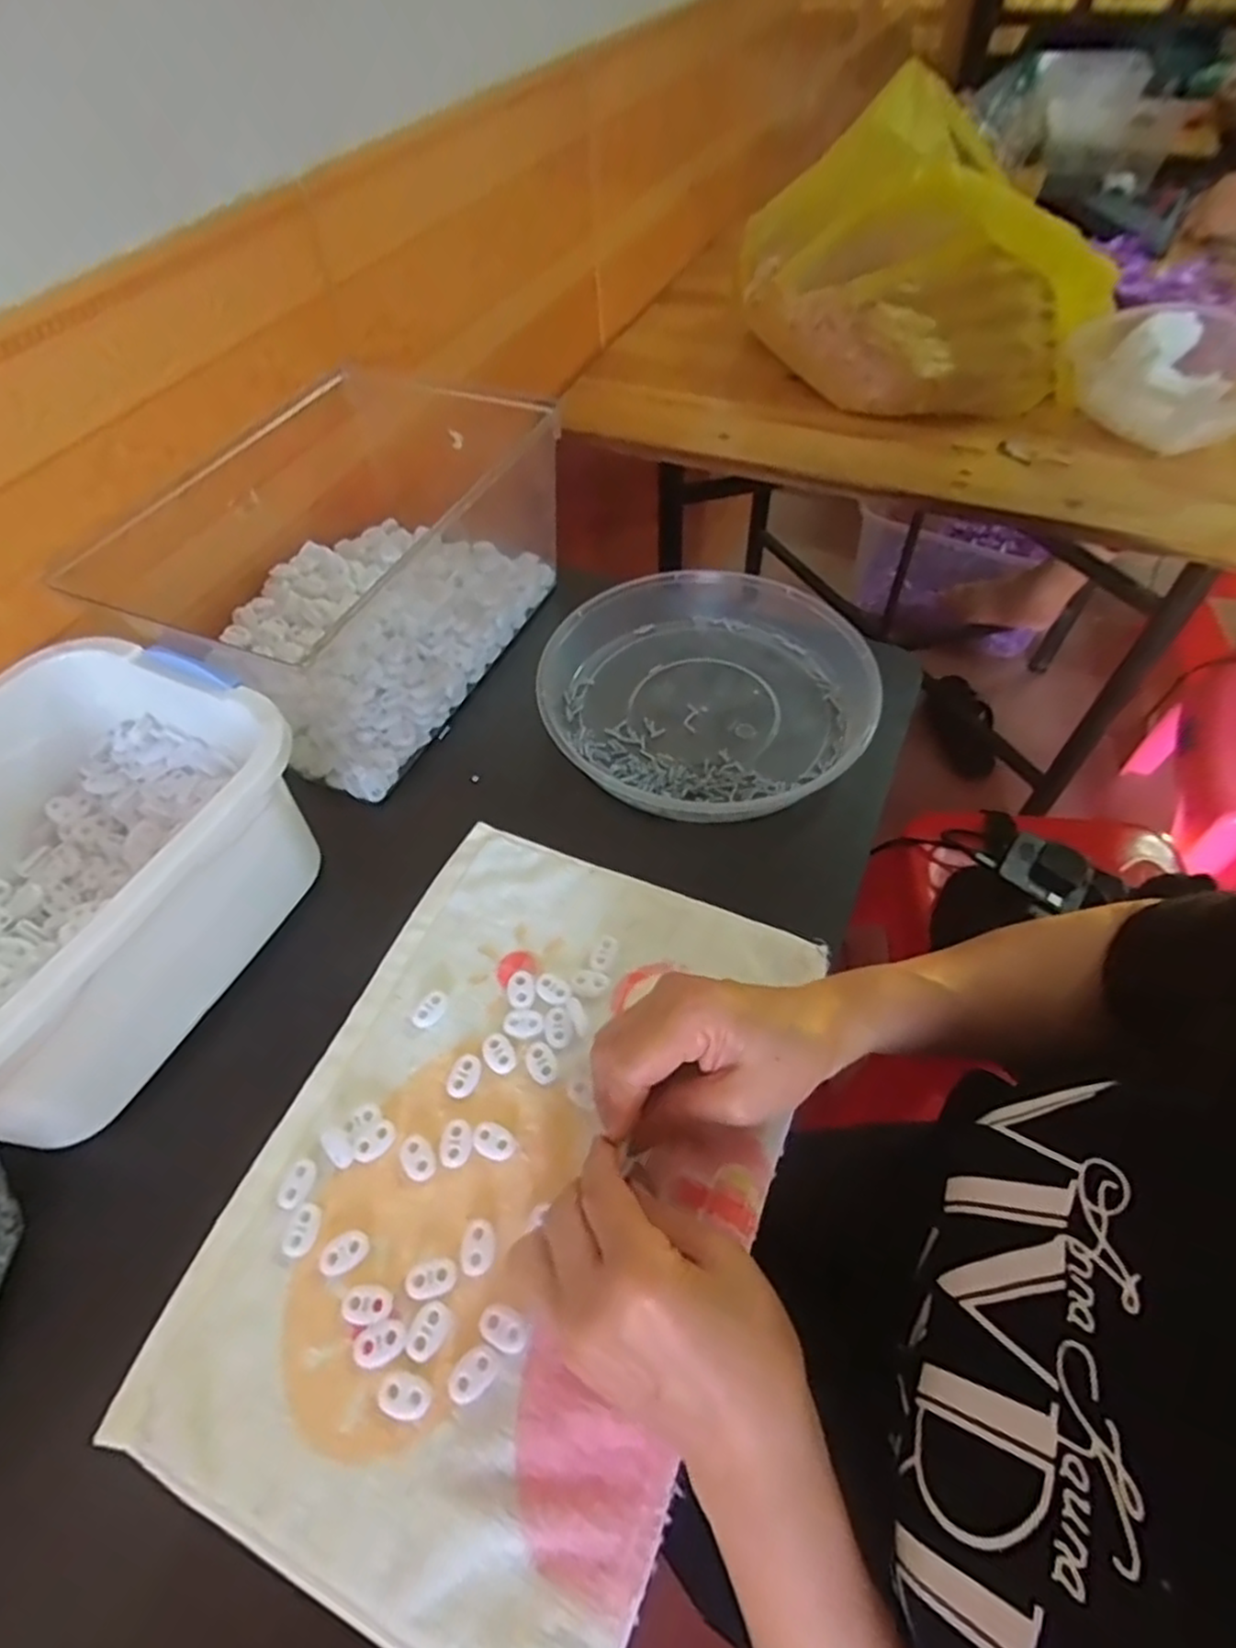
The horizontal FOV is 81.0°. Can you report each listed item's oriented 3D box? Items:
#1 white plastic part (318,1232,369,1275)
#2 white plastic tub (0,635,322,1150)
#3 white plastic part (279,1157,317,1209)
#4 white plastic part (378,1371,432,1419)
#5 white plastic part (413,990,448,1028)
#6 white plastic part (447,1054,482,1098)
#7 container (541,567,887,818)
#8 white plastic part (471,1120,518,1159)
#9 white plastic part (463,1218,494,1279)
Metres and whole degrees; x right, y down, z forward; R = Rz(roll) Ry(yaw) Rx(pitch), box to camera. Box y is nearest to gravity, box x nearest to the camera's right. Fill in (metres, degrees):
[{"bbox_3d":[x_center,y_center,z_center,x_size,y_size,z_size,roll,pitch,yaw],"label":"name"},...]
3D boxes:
[{"bbox_3d":[-0.126,0.198,0.335,0.022,0.005,0.015,-34,60,-20],"label":"white plastic part"},{"bbox_3d":[-0.304,0.027,0.389,0.193,0.098,0.249,19,58,15],"label":"white plastic tub"},{"bbox_3d":[-0.158,0.176,0.355,0.014,0.004,0.022,11,56,10],"label":"white plastic part"},{"bbox_3d":[-0.090,0.241,0.305,0.022,0.005,0.014,12,56,11],"label":"white plastic part"},{"bbox_3d":[-0.104,0.103,0.402,0.016,0.004,0.021,26,60,19],"label":"white plastic part"},{"bbox_3d":[-0.081,0.132,0.379,0.015,0.004,0.021,24,59,18],"label":"white plastic part"},{"bbox_3d":[0.060,-0.095,0.530,0.242,0.049,0.224,14,56,12],"label":"container"},{"bbox_3d":[-0.062,0.158,0.362,0.022,0.004,0.015,14,56,12],"label":"white plastic part"},{"bbox_3d":[-0.065,0.196,0.336,0.014,0.004,0.023,-4,55,0],"label":"white plastic part"}]

